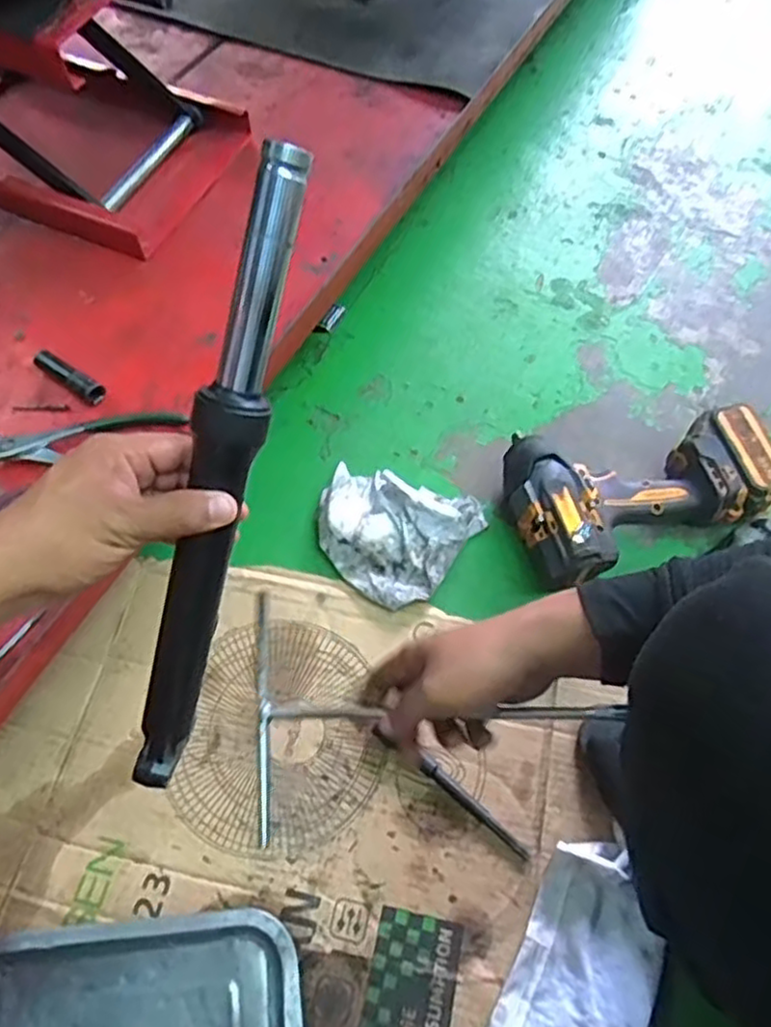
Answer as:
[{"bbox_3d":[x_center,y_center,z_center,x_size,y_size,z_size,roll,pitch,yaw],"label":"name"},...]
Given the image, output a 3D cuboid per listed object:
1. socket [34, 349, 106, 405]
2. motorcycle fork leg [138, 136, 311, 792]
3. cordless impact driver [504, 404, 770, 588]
[{"bbox_3d":[-0.299,-0.129,0.661,0.077,0.019,0.020,33,68,16],"label":"socket"},{"bbox_3d":[-0.103,-0.003,0.419,0.038,0.396,0.037,24,23,14],"label":"motorcycle fork leg"},{"bbox_3d":[0.268,-0.020,0.727,0.275,0.077,0.159,-9,63,-4],"label":"cordless impact driver"}]

